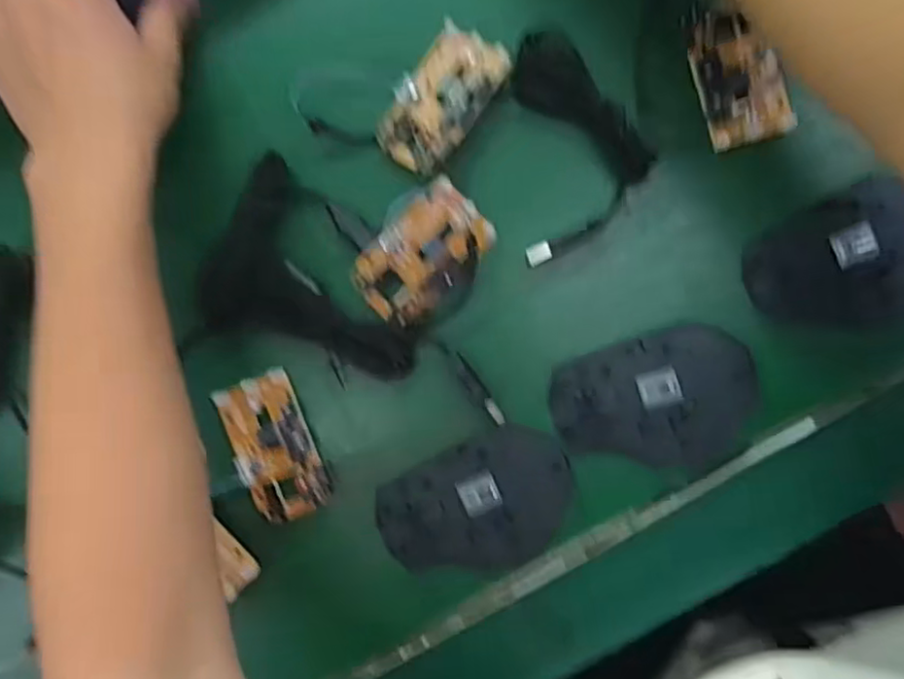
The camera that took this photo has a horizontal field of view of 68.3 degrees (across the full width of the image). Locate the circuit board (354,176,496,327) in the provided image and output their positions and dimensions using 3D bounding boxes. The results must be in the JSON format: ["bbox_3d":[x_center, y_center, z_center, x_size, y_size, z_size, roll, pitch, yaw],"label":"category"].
[{"bbox_3d":[-0.016,-0.046,0.372,0.078,0.020,0.050,-43,87,2],"label":"circuit board"}]

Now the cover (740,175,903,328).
[{"bbox_3d":[0.215,-0.041,0.361,0.098,0.016,0.072,-27,87,3],"label":"cover"}]

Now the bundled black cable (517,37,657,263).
[{"bbox_3d":[0.074,-0.106,0.368,0.070,0.023,0.122,-3,89,4],"label":"bundled black cable"}]

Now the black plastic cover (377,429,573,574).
[{"bbox_3d":[0.015,0.095,0.376,0.110,0.009,0.071,-26,87,3],"label":"black plastic cover"}]

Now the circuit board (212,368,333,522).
[{"bbox_3d":[-0.102,0.062,0.381,0.044,0.010,0.082,-23,87,3],"label":"circuit board"}]

